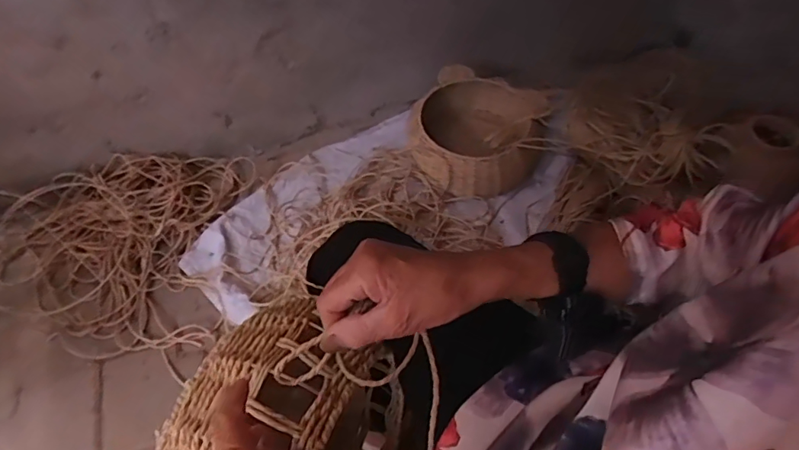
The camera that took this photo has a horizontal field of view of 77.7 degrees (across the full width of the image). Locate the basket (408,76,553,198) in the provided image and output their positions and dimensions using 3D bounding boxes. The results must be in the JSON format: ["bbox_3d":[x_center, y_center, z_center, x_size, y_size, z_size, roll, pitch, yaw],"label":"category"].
[{"bbox_3d":[0.200,-0.217,1.268,0.336,0.189,0.355,6,56,6],"label":"basket"}]

